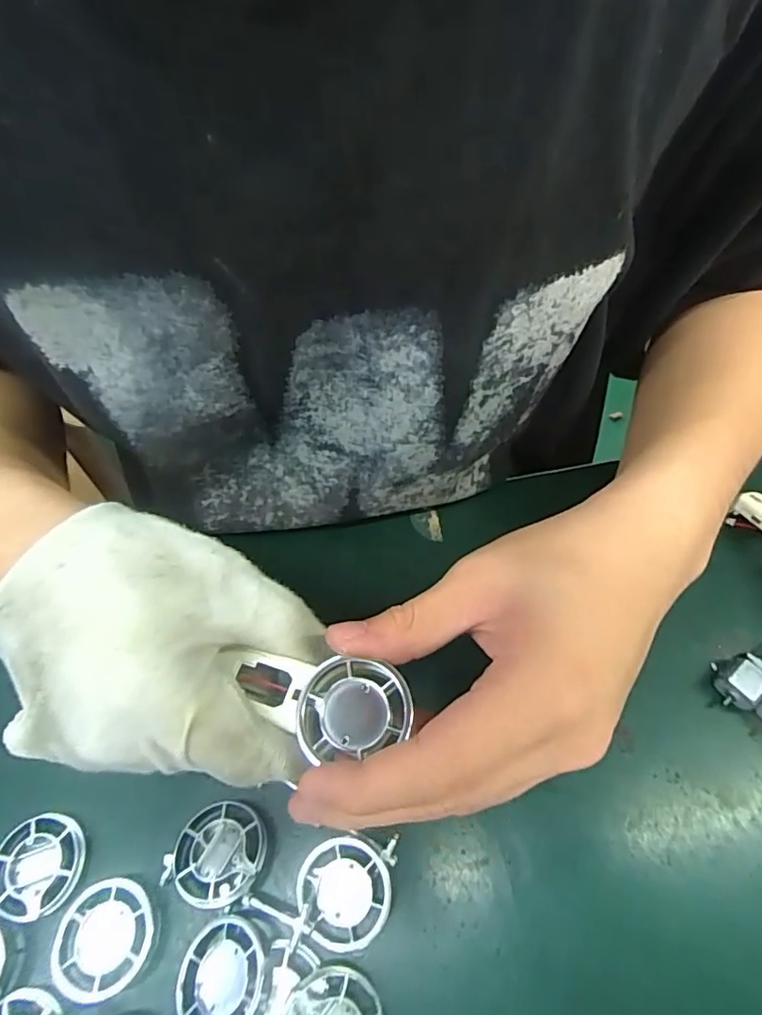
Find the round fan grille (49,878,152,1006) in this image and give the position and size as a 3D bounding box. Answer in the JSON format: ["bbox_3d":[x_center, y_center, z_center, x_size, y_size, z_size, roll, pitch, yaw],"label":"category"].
[{"bbox_3d":[-0.112,0.177,0.227,0.037,0.012,0.038,-2,59,3],"label":"round fan grille"}]

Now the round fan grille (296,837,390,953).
[{"bbox_3d":[-0.015,0.157,0.226,0.035,0.005,0.038,-2,59,3],"label":"round fan grille"}]

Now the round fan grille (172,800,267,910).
[{"bbox_3d":[-0.069,0.149,0.239,0.038,0.019,0.039,-2,59,3],"label":"round fan grille"}]

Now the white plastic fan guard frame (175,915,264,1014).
[{"bbox_3d":[-0.062,0.182,0.212,0.034,0.008,0.038,4,60,6],"label":"white plastic fan guard frame"}]

